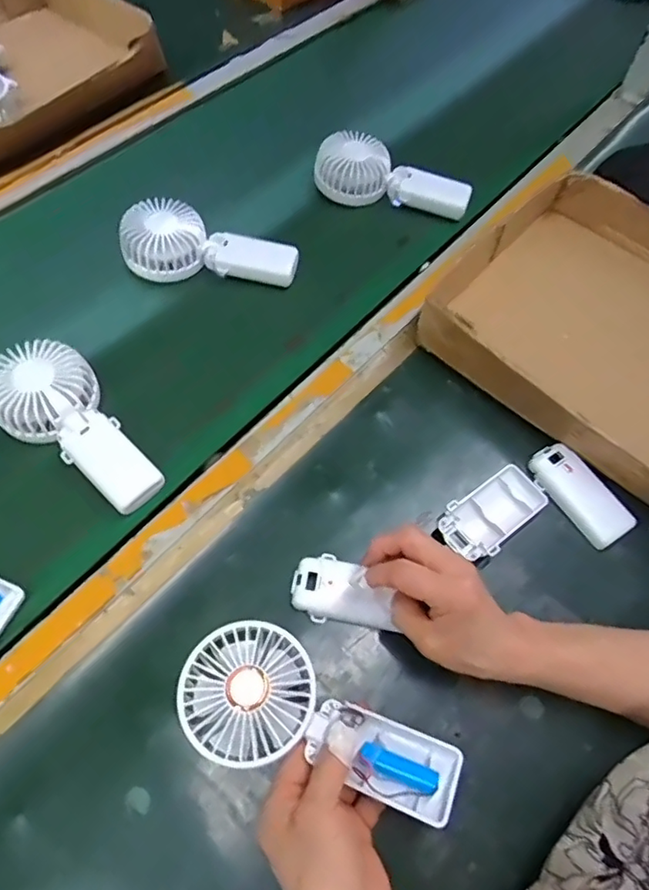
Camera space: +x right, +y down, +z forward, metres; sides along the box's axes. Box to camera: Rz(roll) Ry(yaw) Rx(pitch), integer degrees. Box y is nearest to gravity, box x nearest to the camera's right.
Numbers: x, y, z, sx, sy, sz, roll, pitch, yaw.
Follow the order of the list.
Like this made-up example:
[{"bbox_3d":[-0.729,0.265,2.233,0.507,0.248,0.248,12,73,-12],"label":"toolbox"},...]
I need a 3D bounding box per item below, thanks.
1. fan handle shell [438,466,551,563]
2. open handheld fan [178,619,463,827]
[{"bbox_3d":[0.143,0.054,0.471,0.098,0.012,0.049,-31,66,-18],"label":"fan handle shell"},{"bbox_3d":[-0.005,0.181,0.365,0.179,0.030,0.080,25,62,6],"label":"open handheld fan"}]

